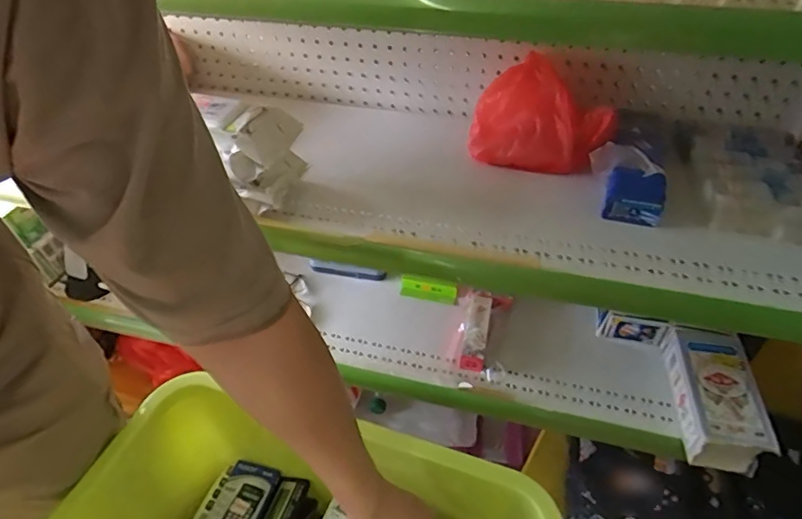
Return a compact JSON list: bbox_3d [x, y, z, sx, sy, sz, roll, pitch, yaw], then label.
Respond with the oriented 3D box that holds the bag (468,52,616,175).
[{"bbox_3d":[0.186,-0.195,0.711,0.126,0.118,0.176,-30,51,-26],"label":"bag"}]

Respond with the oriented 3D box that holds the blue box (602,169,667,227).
[{"bbox_3d":[0.293,-0.080,0.642,0.075,0.052,0.064,14,46,16],"label":"blue box"}]

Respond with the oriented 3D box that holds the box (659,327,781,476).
[{"bbox_3d":[0.455,0.197,0.736,0.110,0.069,0.206,5,44,7],"label":"box"}]

